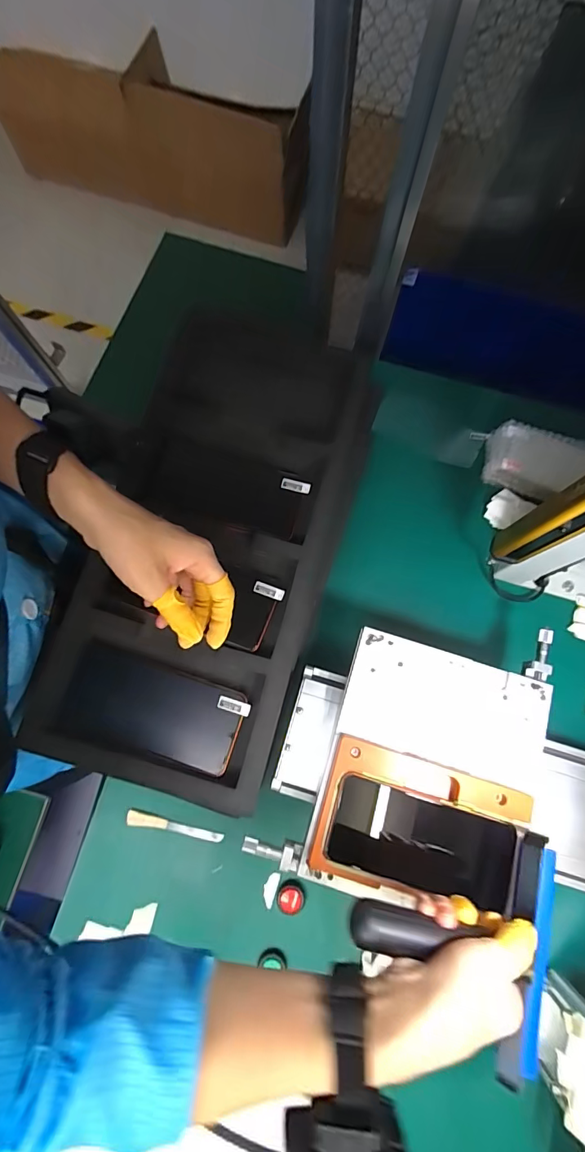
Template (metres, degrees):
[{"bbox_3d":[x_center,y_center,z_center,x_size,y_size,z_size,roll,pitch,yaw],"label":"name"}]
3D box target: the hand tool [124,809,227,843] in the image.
[{"bbox_3d":[-0.139,0.299,0.515,0.114,0.012,0.014,14,79,3],"label":"hand tool"}]

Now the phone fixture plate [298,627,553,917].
[{"bbox_3d":[0.136,0.190,0.419,0.200,0.032,0.227,16,68,5],"label":"phone fixture plate"}]

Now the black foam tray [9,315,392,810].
[{"bbox_3d":[-0.075,-0.040,0.459,0.235,0.067,0.489,15,79,3],"label":"black foam tray"}]

